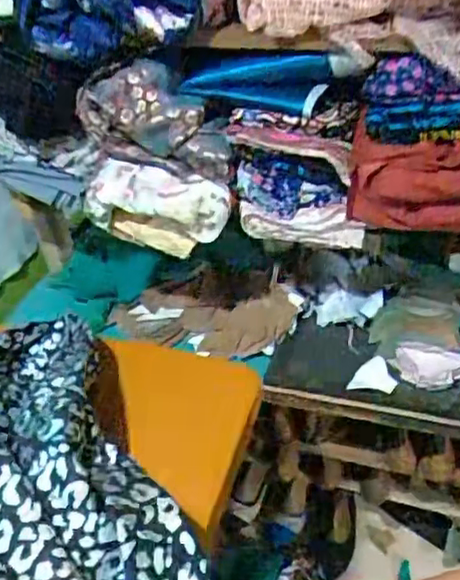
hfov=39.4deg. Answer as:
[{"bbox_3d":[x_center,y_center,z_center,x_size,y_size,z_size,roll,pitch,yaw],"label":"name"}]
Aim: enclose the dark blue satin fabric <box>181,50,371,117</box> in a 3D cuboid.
[{"bbox_3d":[0.053,-0.268,0.824,0.233,0.072,0.029,6,40,16],"label":"dark blue satin fabric"}]

